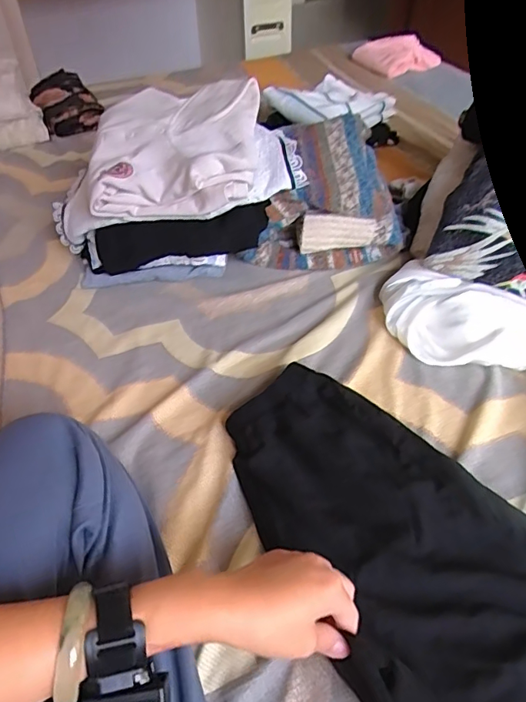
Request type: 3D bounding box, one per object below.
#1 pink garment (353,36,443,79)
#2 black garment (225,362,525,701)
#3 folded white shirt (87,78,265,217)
[{"bbox_3d":[0.386,-0.867,1.472,0.248,0.076,0.168,13,47,15],"label":"pink garment"},{"bbox_3d":[0.124,0.178,0.465,0.235,0.037,0.423,-33,53,-27],"label":"black garment"},{"bbox_3d":[-0.127,-0.306,0.739,0.248,0.067,0.225,-2,65,9],"label":"folded white shirt"}]

